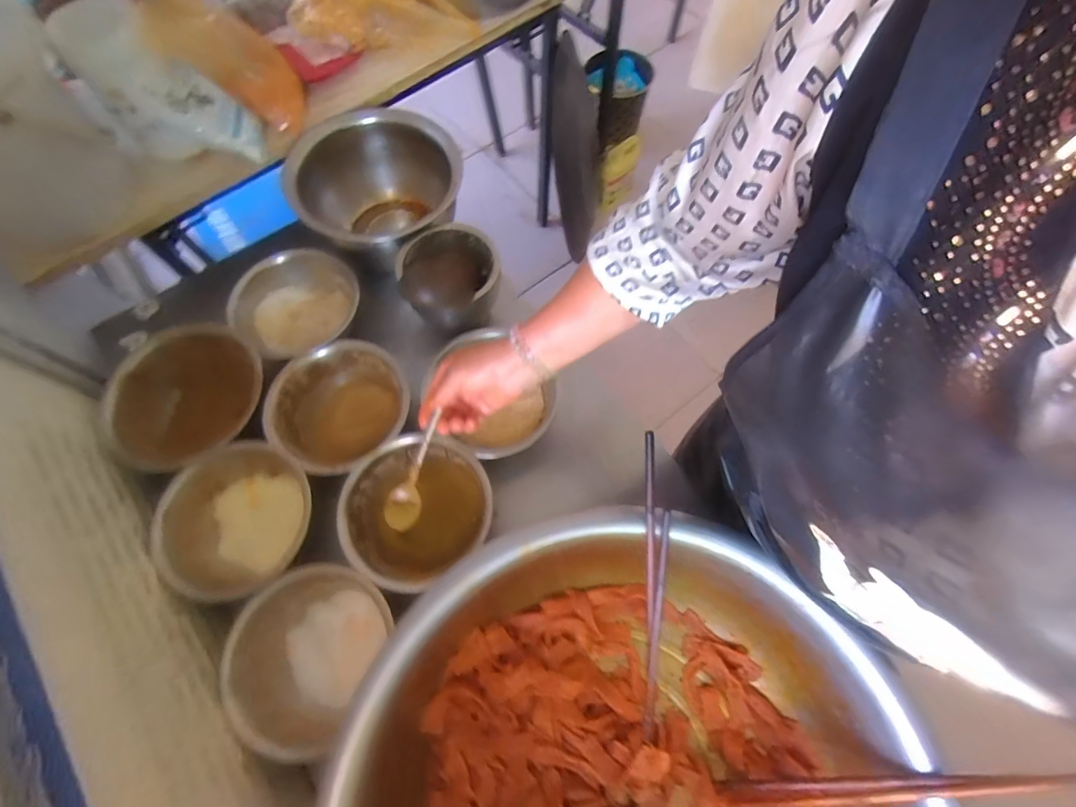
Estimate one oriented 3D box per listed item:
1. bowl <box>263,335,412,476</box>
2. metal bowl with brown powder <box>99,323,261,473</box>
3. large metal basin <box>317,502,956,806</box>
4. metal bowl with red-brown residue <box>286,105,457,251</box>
[{"bbox_3d":[-0.278,0.011,0.682,0.174,0.094,0.190,0,68,0],"label":"bowl"},{"bbox_3d":[-0.494,0.003,0.699,0.190,0.139,0.208,0,68,0],"label":"metal bowl with brown powder"},{"bbox_3d":[0.083,0.397,0.473,0.515,0.177,0.523,0,68,0],"label":"large metal basin"},{"bbox_3d":[-0.247,-0.337,0.791,0.256,0.168,0.264,0,68,0],"label":"metal bowl with red-brown residue"}]

